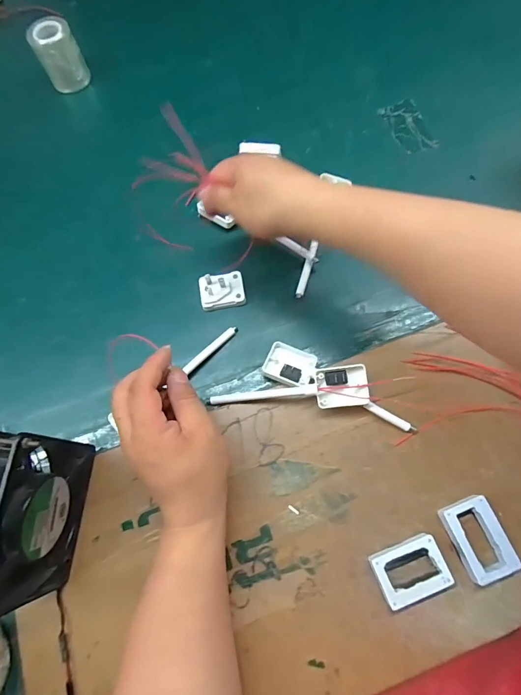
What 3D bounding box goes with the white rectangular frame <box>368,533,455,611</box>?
[{"bbox_3d":[0.125,0.187,0.330,0.057,0.016,0.043,-19,72,-4],"label":"white rectangular frame"}]

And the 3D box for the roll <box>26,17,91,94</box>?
[{"bbox_3d":[-0.269,-0.392,0.526,0.053,0.062,0.053,-1,72,2],"label":"roll"}]

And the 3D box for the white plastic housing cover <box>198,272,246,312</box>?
[{"bbox_3d":[-0.042,-0.063,0.427,0.048,0.019,0.037,-12,72,-2],"label":"white plastic housing cover"}]

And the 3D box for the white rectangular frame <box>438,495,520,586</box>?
[{"bbox_3d":[0.187,0.163,0.336,0.040,0.019,0.061,-22,73,-5],"label":"white rectangular frame"}]

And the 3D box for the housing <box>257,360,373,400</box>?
[{"bbox_3d":[0.026,0.044,0.378,0.150,0.016,0.036,-9,72,12],"label":"housing"}]

